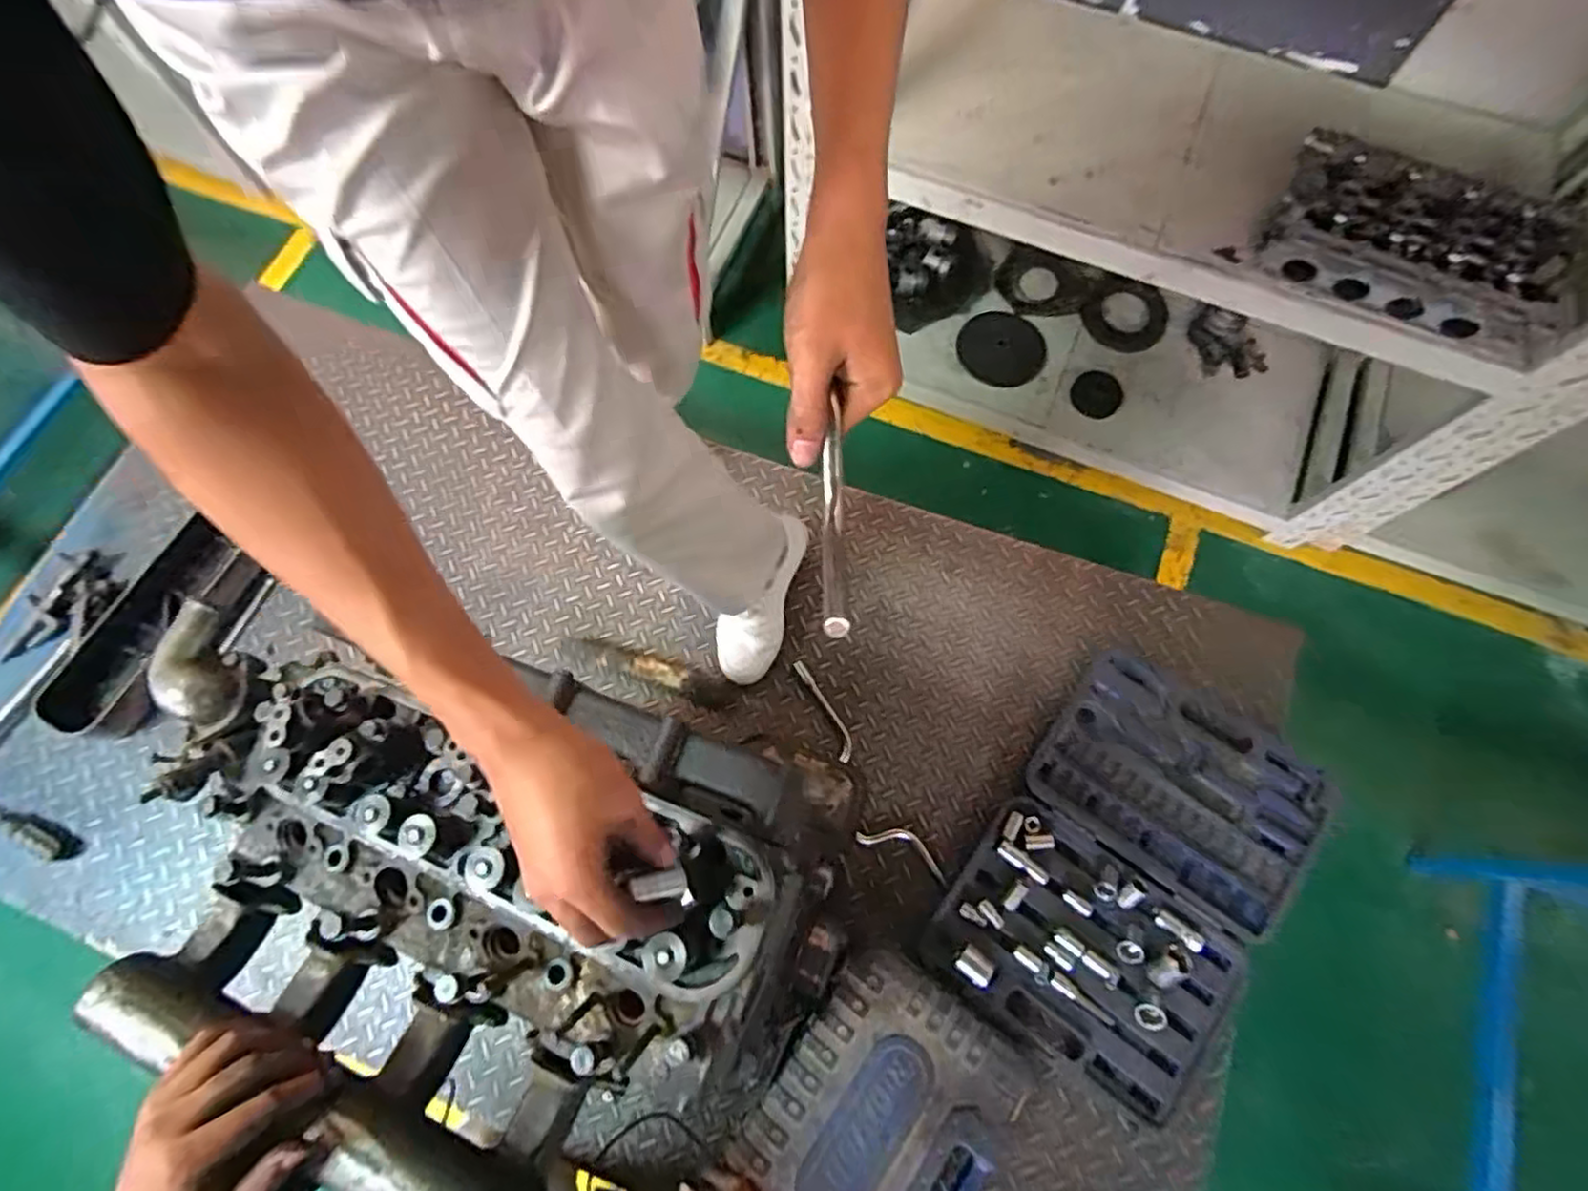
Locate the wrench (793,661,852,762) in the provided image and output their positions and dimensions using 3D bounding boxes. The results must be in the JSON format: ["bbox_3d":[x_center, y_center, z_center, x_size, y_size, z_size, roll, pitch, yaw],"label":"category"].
[{"bbox_3d":[0.051,0.183,1.126,0.030,0.018,0.176,-24,73,-7],"label":"wrench"}]

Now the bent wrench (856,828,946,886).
[{"bbox_3d":[0.168,0.382,1.058,0.144,0.012,0.048,24,73,8],"label":"bent wrench"}]

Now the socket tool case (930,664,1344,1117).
[{"bbox_3d":[0.485,0.384,1.003,0.377,0.067,0.568,33,75,11],"label":"socket tool case"}]

